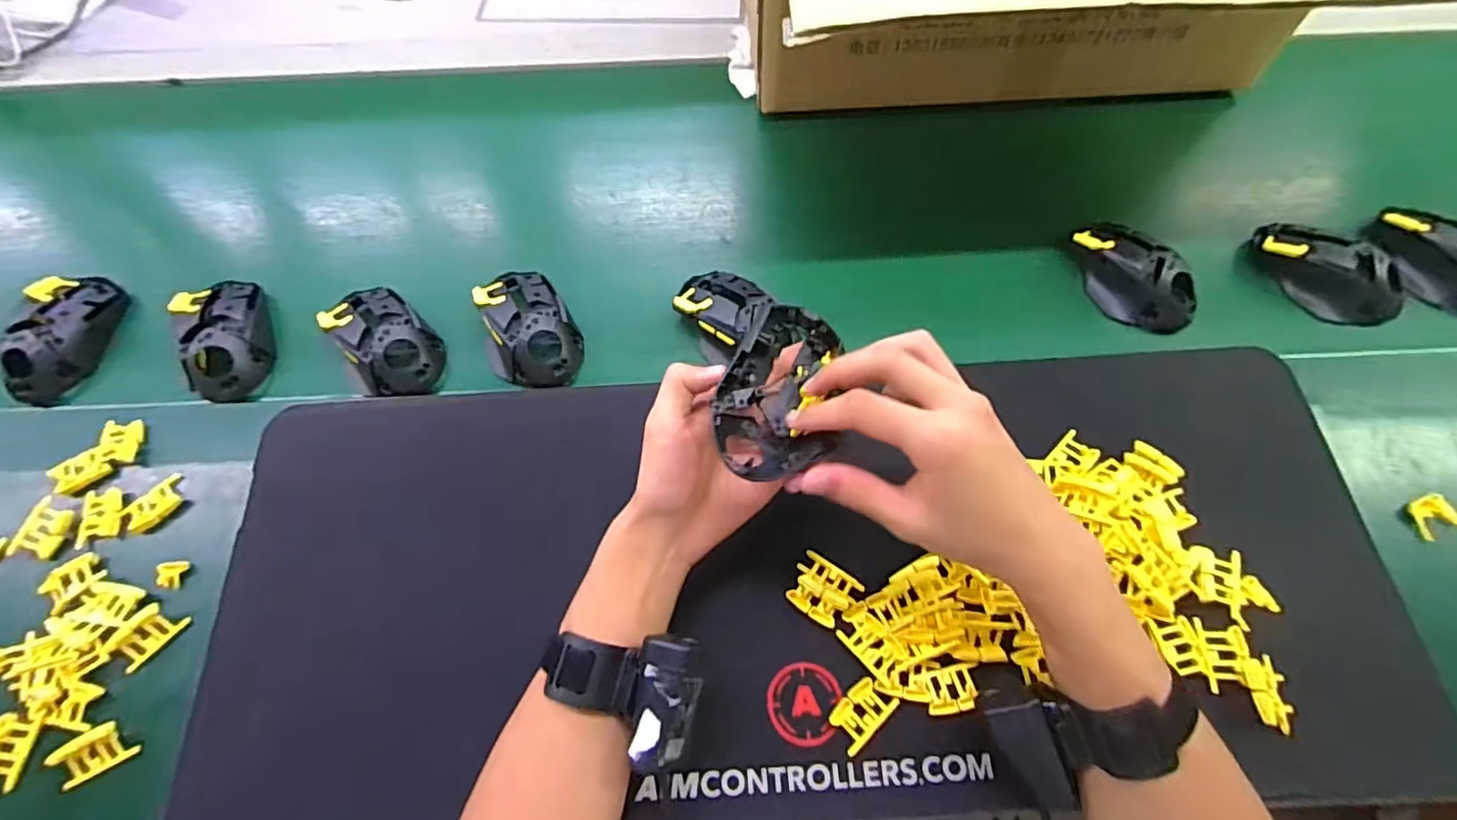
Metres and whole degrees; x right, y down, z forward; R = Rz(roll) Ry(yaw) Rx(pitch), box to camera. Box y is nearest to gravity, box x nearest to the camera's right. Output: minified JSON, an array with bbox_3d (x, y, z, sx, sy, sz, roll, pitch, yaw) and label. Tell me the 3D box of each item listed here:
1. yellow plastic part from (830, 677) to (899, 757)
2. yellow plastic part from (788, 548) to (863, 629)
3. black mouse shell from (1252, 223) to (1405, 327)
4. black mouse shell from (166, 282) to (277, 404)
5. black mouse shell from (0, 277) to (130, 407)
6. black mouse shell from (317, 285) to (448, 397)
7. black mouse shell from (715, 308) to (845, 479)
[{"bbox_3d":[0.083,0.189,0.392,0.041,0.009,0.026,-41,70,-18],"label":"yellow plastic part"},{"bbox_3d":[0.063,0.121,0.420,0.042,0.010,0.038,31,67,15],"label":"yellow plastic part"},{"bbox_3d":[0.497,-0.116,0.522,0.053,0.048,0.111,-26,66,-12],"label":"black mouse shell"},{"bbox_3d":[-0.420,-0.063,0.520,0.068,0.033,0.113,-17,64,-8],"label":"black mouse shell"},{"bbox_3d":[-0.560,-0.064,0.527,0.058,0.040,0.120,-1,63,0],"label":"black mouse shell"},{"bbox_3d":[-0.284,-0.056,0.511,0.108,0.032,0.070,41,70,19],"label":"black mouse shell"},{"bbox_3d":[0.030,-0.008,0.381,0.067,0.043,0.105,8,63,5],"label":"black mouse shell"}]

